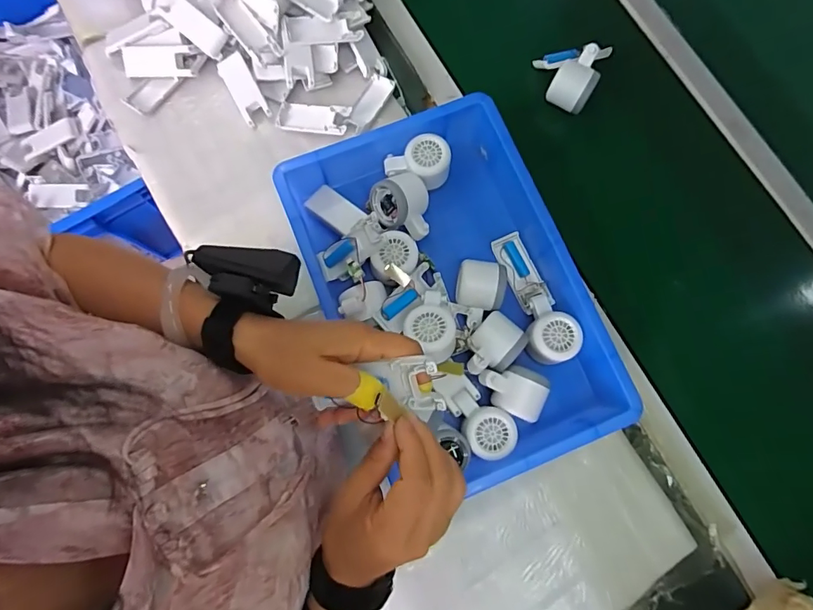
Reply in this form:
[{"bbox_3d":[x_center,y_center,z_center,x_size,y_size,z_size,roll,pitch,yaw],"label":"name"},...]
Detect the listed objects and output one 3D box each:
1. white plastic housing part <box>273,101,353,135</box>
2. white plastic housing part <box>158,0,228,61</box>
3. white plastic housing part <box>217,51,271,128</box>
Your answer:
[{"bbox_3d":[-0.131,-0.259,0.638,0.102,0.020,0.041,10,78,1],"label":"white plastic housing part"},{"bbox_3d":[-0.296,-0.387,0.631,0.103,0.015,0.036,38,80,7],"label":"white plastic housing part"},{"bbox_3d":[-0.227,-0.301,0.642,0.040,0.019,0.099,-30,80,-7],"label":"white plastic housing part"}]

